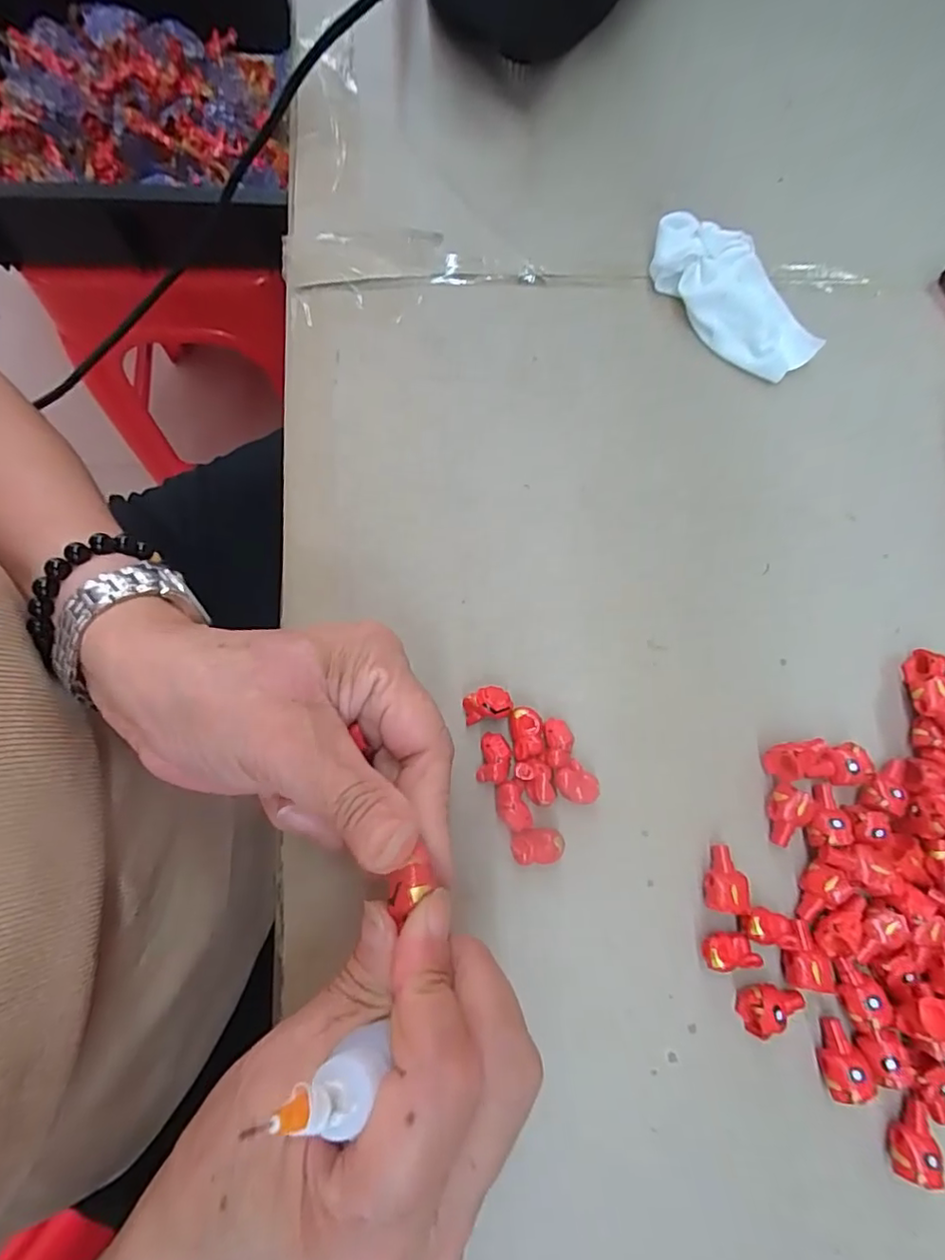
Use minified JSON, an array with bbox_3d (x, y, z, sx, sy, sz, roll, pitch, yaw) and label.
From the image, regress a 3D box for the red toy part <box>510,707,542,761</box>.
[{"bbox_3d":[0.023,0.044,0.241,0.013,0.012,0.021,-1,79,0],"label":"red toy part"}]

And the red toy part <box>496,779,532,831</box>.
[{"bbox_3d":[0.017,0.073,0.235,0.012,0.012,0.020,-13,79,-3],"label":"red toy part"}]

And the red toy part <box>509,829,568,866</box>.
[{"bbox_3d":[0.026,0.089,0.232,0.021,0.012,0.014,-5,79,-1],"label":"red toy part"}]

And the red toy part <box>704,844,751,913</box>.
[{"bbox_3d":[0.104,0.103,0.233,0.018,0.012,0.026,3,79,0],"label":"red toy part"}]

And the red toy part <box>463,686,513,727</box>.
[{"bbox_3d":[0.006,0.032,0.242,0.020,0.013,0.014,-10,79,-2],"label":"red toy part"}]

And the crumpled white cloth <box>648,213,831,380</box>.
[{"bbox_3d":[0.130,-0.167,0.283,0.095,0.021,0.042,43,82,8],"label":"crumpled white cloth"}]

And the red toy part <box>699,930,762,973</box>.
[{"bbox_3d":[0.103,0.128,0.226,0.022,0.012,0.013,5,79,1],"label":"red toy part"}]

